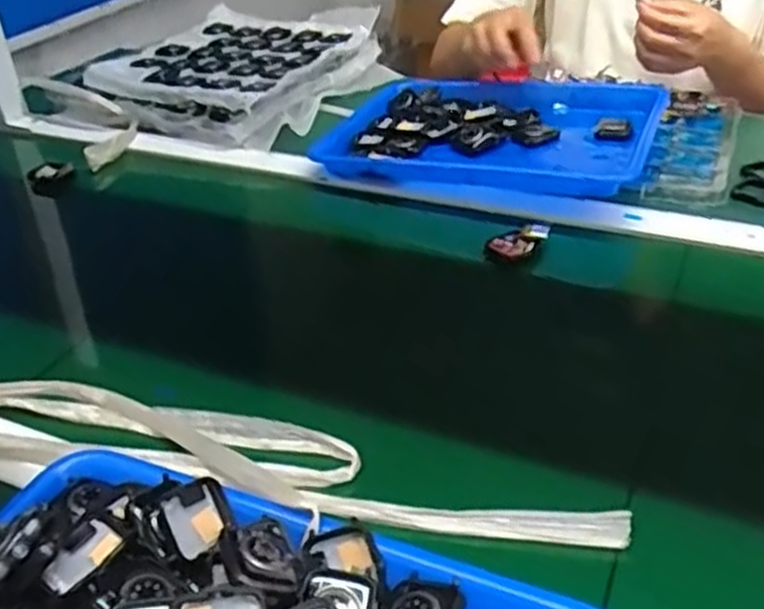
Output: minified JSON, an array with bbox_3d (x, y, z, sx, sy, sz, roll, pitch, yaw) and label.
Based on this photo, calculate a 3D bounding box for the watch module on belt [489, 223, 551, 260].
[{"bbox_3d":[0.122,-0.055,0.680,0.061,0.015,0.024,-18,37,-18],"label":"watch module on belt"}]

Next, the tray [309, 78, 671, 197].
[{"bbox_3d":[0.120,-0.189,0.836,0.337,0.038,0.250,14,39,23],"label":"tray"}]

